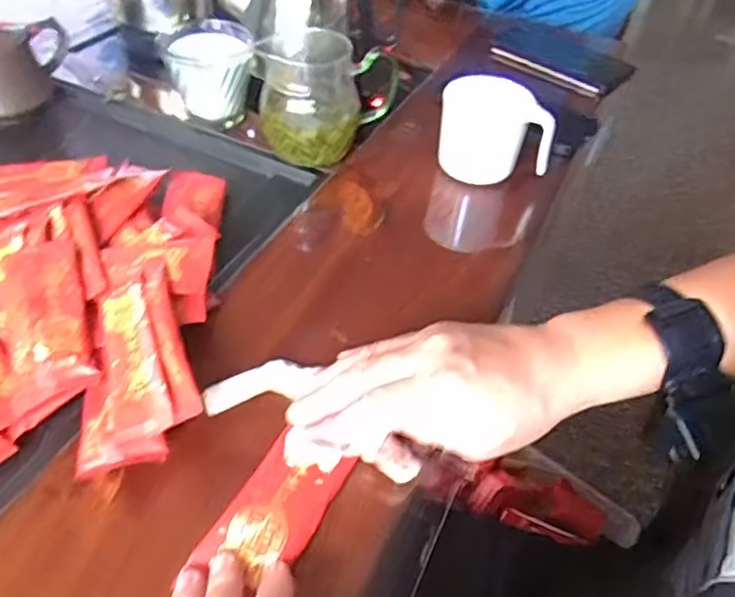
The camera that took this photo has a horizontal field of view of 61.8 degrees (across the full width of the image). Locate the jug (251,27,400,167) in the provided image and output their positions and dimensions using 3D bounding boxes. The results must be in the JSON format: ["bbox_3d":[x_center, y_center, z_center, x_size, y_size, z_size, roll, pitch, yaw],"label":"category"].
[{"bbox_3d":[-0.040,-0.184,0.565,0.117,0.102,0.100,-4,44,-9],"label":"jug"}]

